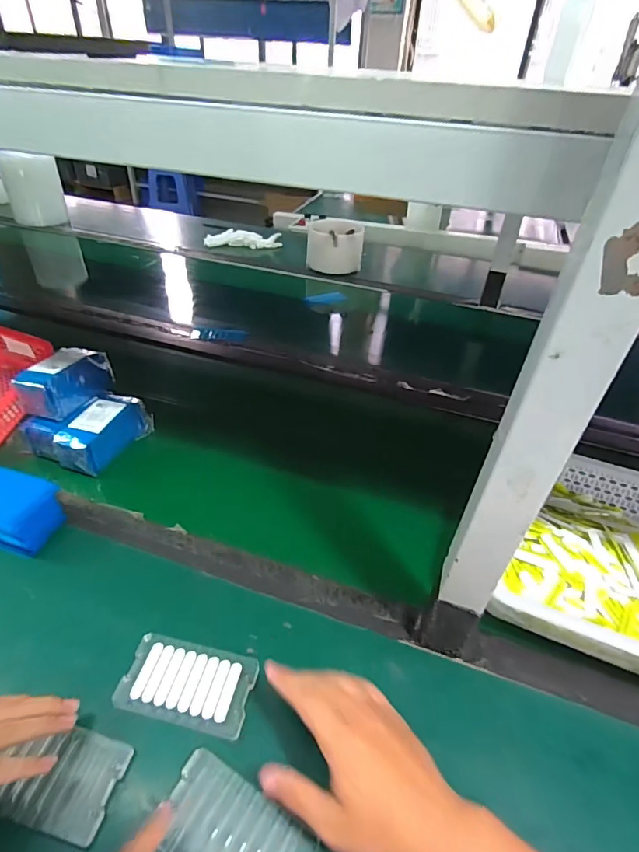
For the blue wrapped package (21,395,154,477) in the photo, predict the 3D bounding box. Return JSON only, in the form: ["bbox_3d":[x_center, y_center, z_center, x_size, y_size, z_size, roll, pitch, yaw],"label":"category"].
[{"bbox_3d":[-0.348,0.002,0.681,0.120,0.064,0.130,15,41,14],"label":"blue wrapped package"}]

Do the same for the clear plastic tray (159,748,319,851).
[{"bbox_3d":[-0.068,0.320,0.348,0.116,0.009,0.066,21,41,21],"label":"clear plastic tray"}]

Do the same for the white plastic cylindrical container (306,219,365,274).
[{"bbox_3d":[0.045,-0.510,1.279,0.161,0.136,0.138,3,40,-1],"label":"white plastic cylindrical container"}]

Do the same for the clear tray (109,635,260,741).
[{"bbox_3d":[-0.126,0.246,0.432,0.121,0.008,0.069,10,40,7],"label":"clear tray"}]

